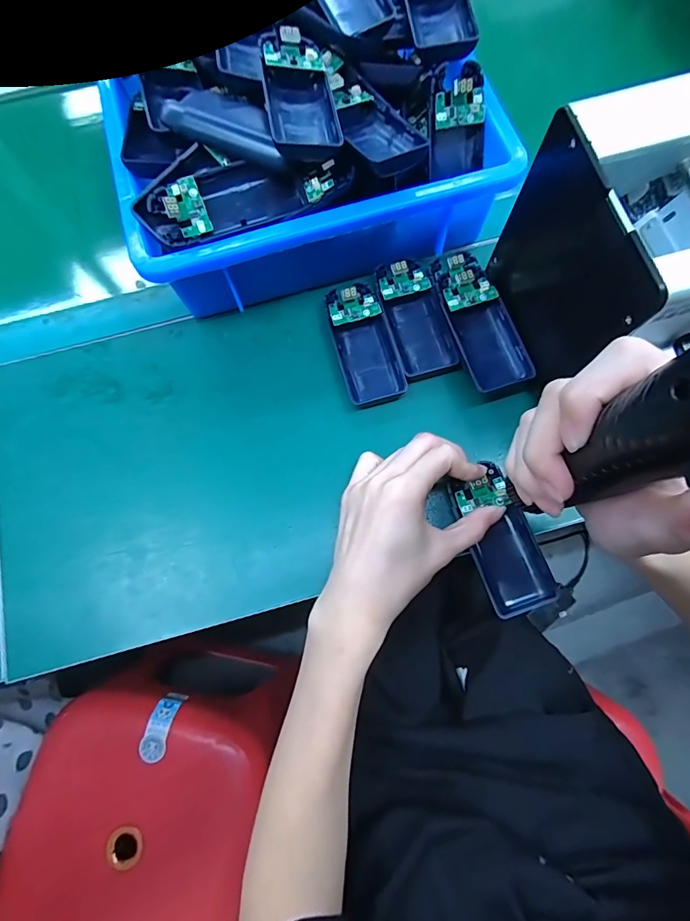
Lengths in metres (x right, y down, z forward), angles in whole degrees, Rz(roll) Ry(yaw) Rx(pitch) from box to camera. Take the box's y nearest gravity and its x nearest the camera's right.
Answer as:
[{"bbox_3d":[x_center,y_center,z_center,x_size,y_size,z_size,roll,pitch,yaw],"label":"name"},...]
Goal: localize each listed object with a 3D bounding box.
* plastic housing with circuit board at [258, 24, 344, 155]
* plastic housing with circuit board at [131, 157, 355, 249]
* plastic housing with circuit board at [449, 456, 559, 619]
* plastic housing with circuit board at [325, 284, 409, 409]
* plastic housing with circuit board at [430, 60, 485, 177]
[{"bbox_3d":[-0.030,-0.244,0.286,0.045,0.021,0.094,-9,74,0],"label":"plastic housing with circuit board"},{"bbox_3d":[-0.069,-0.183,0.295,0.142,0.024,0.047,-17,74,-2],"label":"plastic housing with circuit board"},{"bbox_3d":[0.109,0.055,0.300,0.045,0.011,0.099,-19,80,-5],"label":"plastic housing with circuit board"},{"bbox_3d":[0.015,-0.093,0.347,0.044,0.023,0.101,-16,75,-4],"label":"plastic housing with circuit board"},{"bbox_3d":[0.084,-0.251,0.317,0.042,0.064,0.015,-15,42,-8],"label":"plastic housing with circuit board"}]

